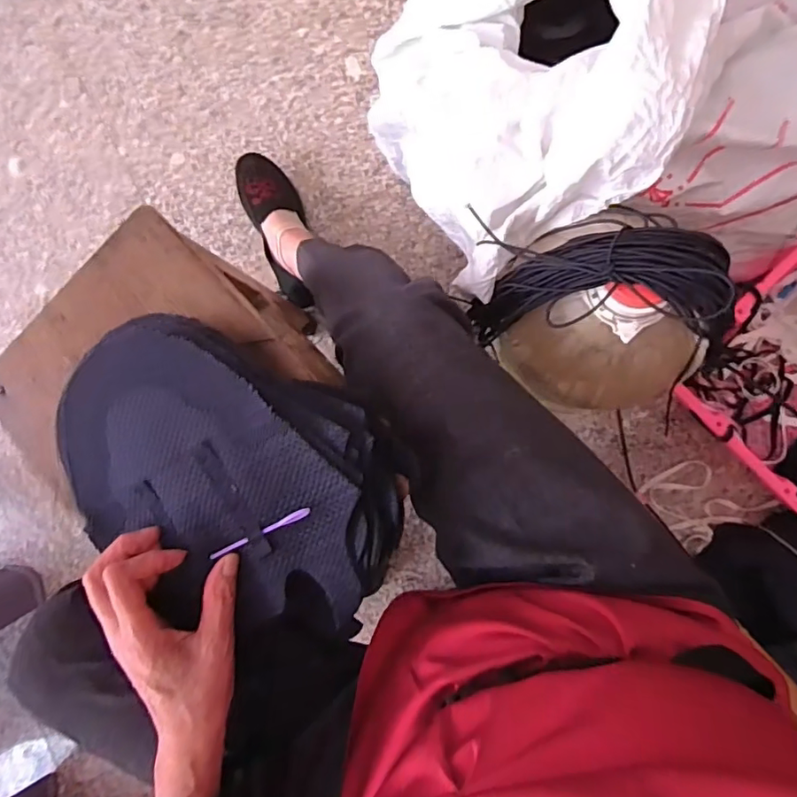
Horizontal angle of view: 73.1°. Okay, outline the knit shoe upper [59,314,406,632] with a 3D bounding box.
[{"bbox_3d":[-0.128,0.063,0.388,0.257,0.051,0.187,27,94,7],"label":"knit shoe upper"}]

